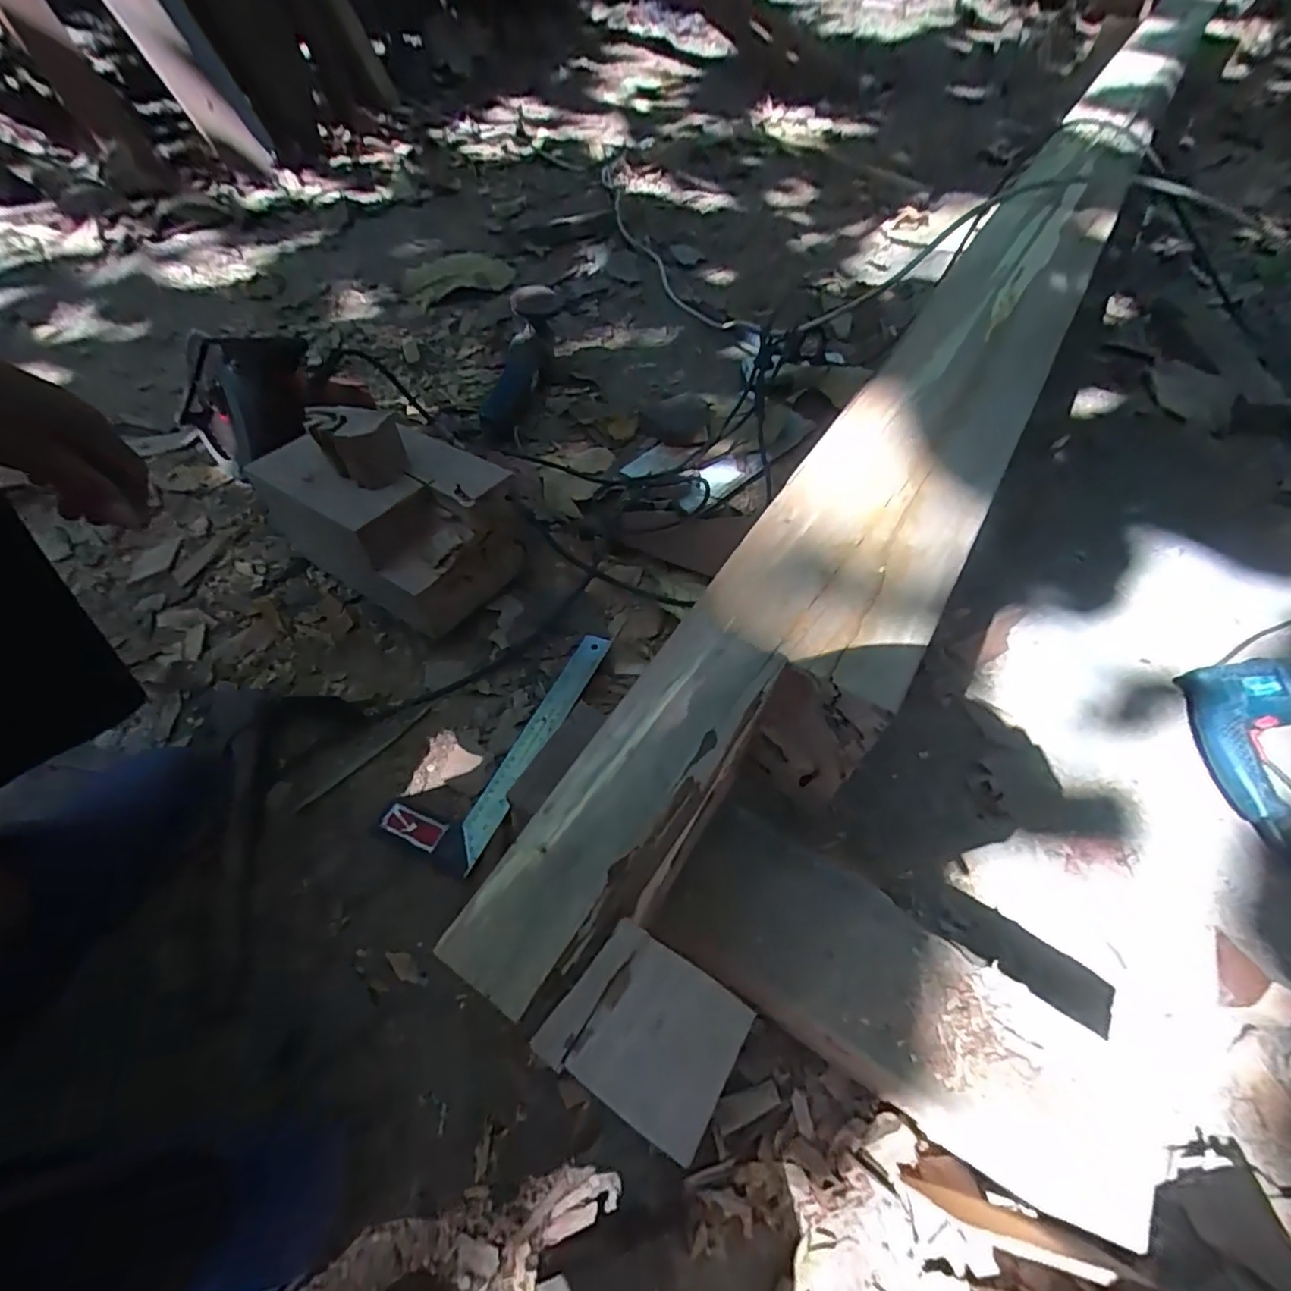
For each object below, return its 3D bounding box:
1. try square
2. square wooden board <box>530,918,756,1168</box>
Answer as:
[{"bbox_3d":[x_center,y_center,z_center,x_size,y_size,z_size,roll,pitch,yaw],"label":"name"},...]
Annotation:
[{"bbox_3d":[-0.153,0.093,0.651,0.112,0.021,0.296,24,59,14],"label":"try square"},{"bbox_3d":[0.001,0.162,0.247,0.072,0.006,0.060,30,61,17],"label":"square wooden board"}]

